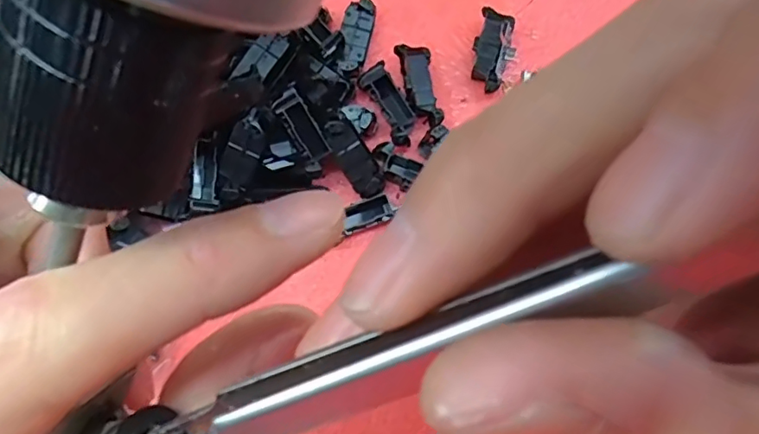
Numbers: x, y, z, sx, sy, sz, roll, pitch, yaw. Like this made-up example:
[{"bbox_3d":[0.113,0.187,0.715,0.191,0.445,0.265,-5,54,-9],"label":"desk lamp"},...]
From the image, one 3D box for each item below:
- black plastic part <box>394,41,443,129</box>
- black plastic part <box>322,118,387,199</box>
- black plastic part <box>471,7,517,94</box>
[{"bbox_3d":[0.026,-0.083,0.362,0.020,0.016,0.057,-11,78,-4],"label":"black plastic part"},{"bbox_3d":[-0.015,-0.036,0.342,0.020,0.017,0.050,-36,108,-9],"label":"black plastic part"},{"bbox_3d":[0.072,-0.107,0.365,0.026,0.026,0.053,18,77,3],"label":"black plastic part"}]

